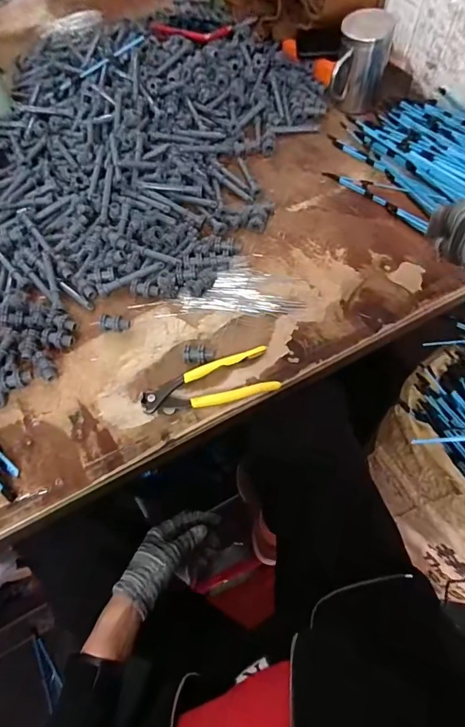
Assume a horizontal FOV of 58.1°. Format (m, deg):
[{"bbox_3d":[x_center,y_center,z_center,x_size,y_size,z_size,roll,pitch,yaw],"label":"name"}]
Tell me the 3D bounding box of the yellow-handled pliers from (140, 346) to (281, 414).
[{"bbox_3d":[-0.029,0.027,0.509,0.161,0.013,0.058,-17,64,-6],"label":"yellow-handled pliers"}]

